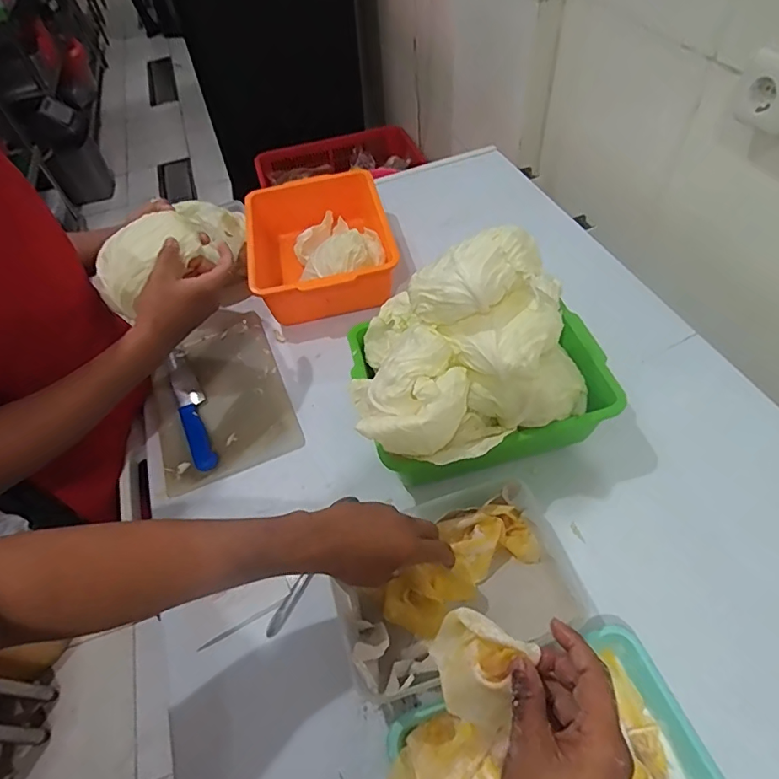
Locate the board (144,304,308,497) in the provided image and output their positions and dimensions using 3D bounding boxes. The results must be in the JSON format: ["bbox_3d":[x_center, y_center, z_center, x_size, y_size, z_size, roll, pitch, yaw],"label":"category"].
[{"bbox_3d":[-0.270,0.001,0.756,0.201,0.017,0.307,-23,53,-9],"label":"board"}]

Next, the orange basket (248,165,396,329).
[{"bbox_3d":[-0.127,-0.253,0.869,0.229,0.115,0.289,-11,52,-5],"label":"orange basket"}]

